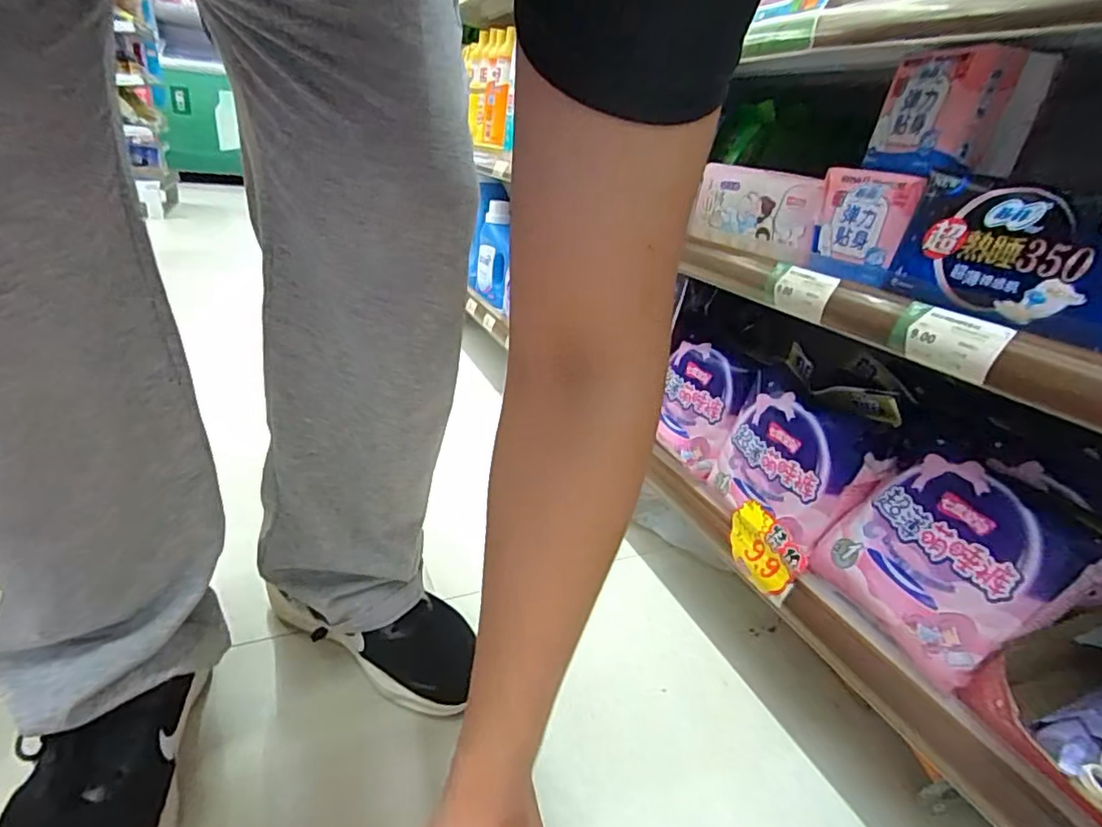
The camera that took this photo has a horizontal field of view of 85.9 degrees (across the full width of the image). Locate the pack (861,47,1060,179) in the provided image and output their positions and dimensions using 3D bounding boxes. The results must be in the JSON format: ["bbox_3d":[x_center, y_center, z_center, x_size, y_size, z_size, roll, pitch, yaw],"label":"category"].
[{"bbox_3d":[0.319,-0.239,0.473,0.050,0.078,0.114,-1,26,-15],"label":"pack"}]

